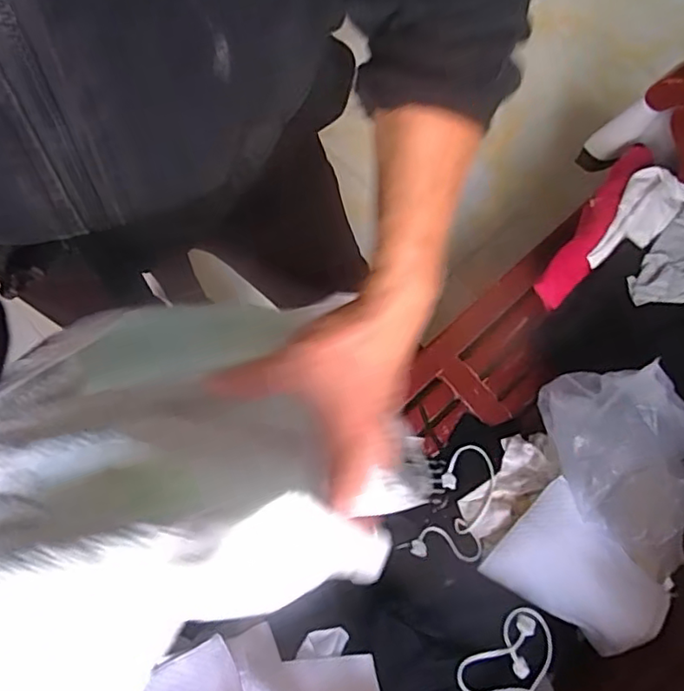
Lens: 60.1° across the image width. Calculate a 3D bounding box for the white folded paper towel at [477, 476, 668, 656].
[{"bbox_3d":[0.334,0.324,0.826,0.218,0.074,0.157,40,77,10],"label":"white folded paper towel"}]

